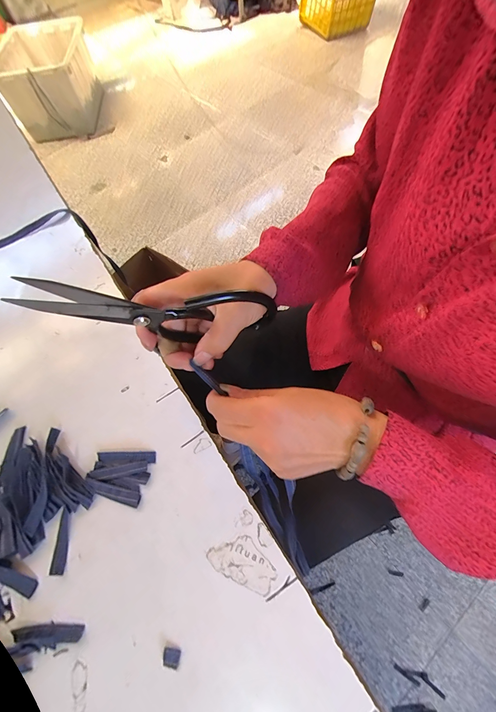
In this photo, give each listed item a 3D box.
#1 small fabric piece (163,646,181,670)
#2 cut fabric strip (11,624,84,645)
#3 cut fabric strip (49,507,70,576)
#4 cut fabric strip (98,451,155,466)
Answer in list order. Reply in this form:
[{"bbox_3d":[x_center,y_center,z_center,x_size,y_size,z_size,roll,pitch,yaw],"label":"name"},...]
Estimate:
[{"bbox_3d":[-0.059,0.230,0.222,0.013,0.004,0.011,7,65,7],"label":"small fabric piece"},{"bbox_3d":[-0.161,0.222,0.234,0.057,0.005,0.011,-6,64,1],"label":"cut fabric strip"},{"bbox_3d":[-0.167,0.165,0.261,0.011,0.006,0.050,-9,64,-1],"label":"cut fabric strip"},{"bbox_3d":[-0.120,0.100,0.287,0.057,0.004,0.012,-2,64,3],"label":"cut fabric strip"}]

